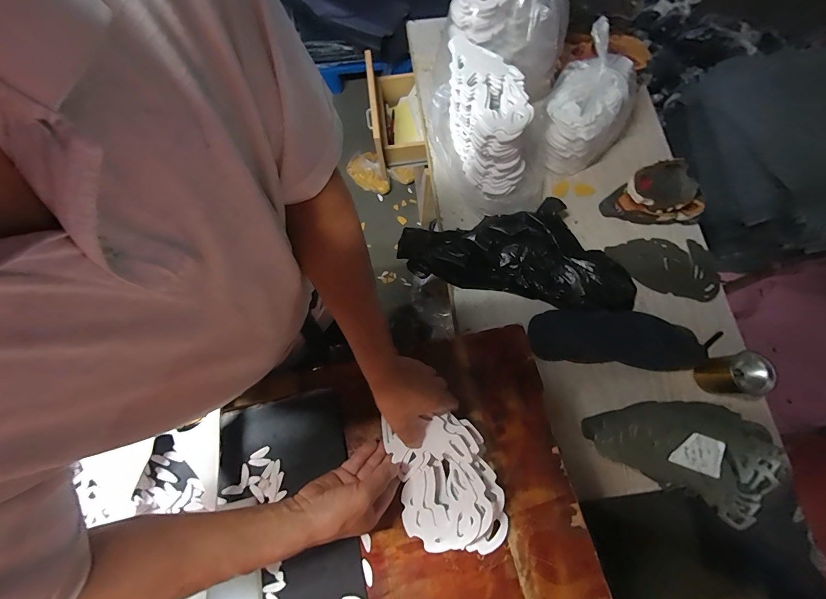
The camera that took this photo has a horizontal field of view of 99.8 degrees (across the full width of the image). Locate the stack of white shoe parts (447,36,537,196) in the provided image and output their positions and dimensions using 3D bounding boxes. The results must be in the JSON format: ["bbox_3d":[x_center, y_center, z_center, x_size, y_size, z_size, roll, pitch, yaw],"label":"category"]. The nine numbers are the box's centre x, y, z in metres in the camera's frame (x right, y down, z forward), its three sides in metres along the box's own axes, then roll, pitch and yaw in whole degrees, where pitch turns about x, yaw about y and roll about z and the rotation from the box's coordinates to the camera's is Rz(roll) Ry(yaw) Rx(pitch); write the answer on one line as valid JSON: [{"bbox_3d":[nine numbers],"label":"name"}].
[{"bbox_3d":[0.142,-0.364,0.698,0.102,0.155,0.259,-17,74,-6],"label":"stack of white shoe parts"}]

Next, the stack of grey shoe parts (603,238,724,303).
[{"bbox_3d":[0.532,-0.074,0.743,0.227,0.015,0.123,12,74,3],"label":"stack of grey shoe parts"}]

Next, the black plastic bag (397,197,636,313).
[{"bbox_3d":[0.215,-0.102,0.708,0.469,0.088,0.198,14,74,3],"label":"black plastic bag"}]

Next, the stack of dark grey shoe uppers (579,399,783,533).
[{"bbox_3d":[0.427,0.253,0.570,0.233,0.161,0.163,4,73,1],"label":"stack of dark grey shoe uppers"}]

